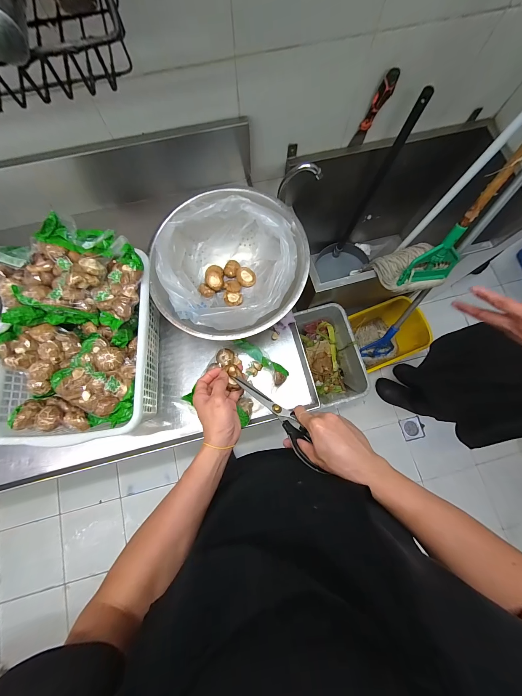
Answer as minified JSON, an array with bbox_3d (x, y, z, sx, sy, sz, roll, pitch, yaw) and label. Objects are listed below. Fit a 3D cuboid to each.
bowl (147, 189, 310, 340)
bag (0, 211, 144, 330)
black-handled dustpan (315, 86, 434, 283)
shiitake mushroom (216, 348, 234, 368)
[{"bbox_3d":[-0.068,-0.166,0.572,0.312,0.181,0.306,0,76,0],"label":"bowl"},{"bbox_3d":[-0.355,-0.140,0.501,0.250,0.073,0.189,-2,76,0],"label":"bag"},{"bbox_3d":[0.380,-0.481,0.943,0.197,0.703,0.155,-41,79,-9],"label":"black-handled dustpan"},{"bbox_3d":[-0.083,0.021,0.606,0.042,0.030,0.040,0,76,0],"label":"shiitake mushroom"}]

